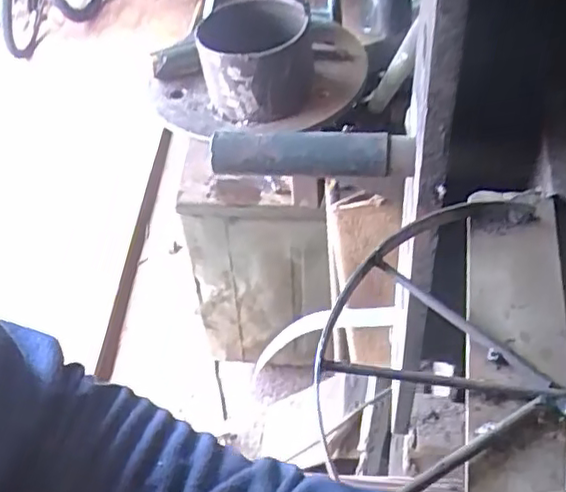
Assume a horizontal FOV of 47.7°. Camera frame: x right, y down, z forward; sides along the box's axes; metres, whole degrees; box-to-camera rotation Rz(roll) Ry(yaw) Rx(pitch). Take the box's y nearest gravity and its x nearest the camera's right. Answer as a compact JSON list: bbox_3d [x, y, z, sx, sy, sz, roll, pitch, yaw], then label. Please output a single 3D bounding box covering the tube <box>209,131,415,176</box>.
[{"bbox_3d":[0.022,-0.072,0.500,0.155,0.036,0.026,3,48,9],"label":"tube"}]

